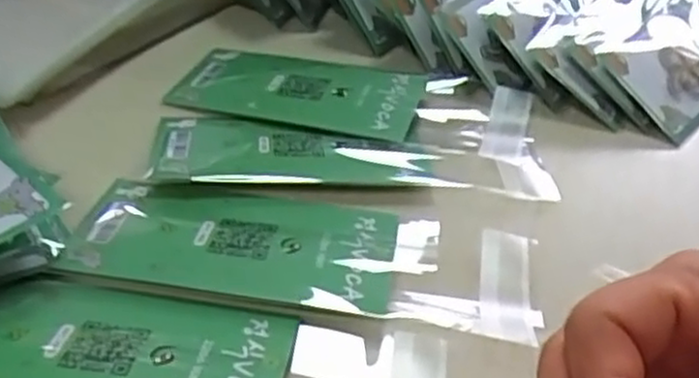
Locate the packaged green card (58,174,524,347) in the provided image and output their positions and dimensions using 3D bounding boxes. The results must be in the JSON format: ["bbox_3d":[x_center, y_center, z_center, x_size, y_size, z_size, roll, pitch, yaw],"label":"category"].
[{"bbox_3d":[-0.018,0.020,0.303,0.184,0.010,0.073,9,39,1],"label":"packaged green card"}]

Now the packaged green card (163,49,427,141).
[{"bbox_3d":[-0.027,-0.054,0.395,0.127,0.005,0.064,8,41,12],"label":"packaged green card"}]

